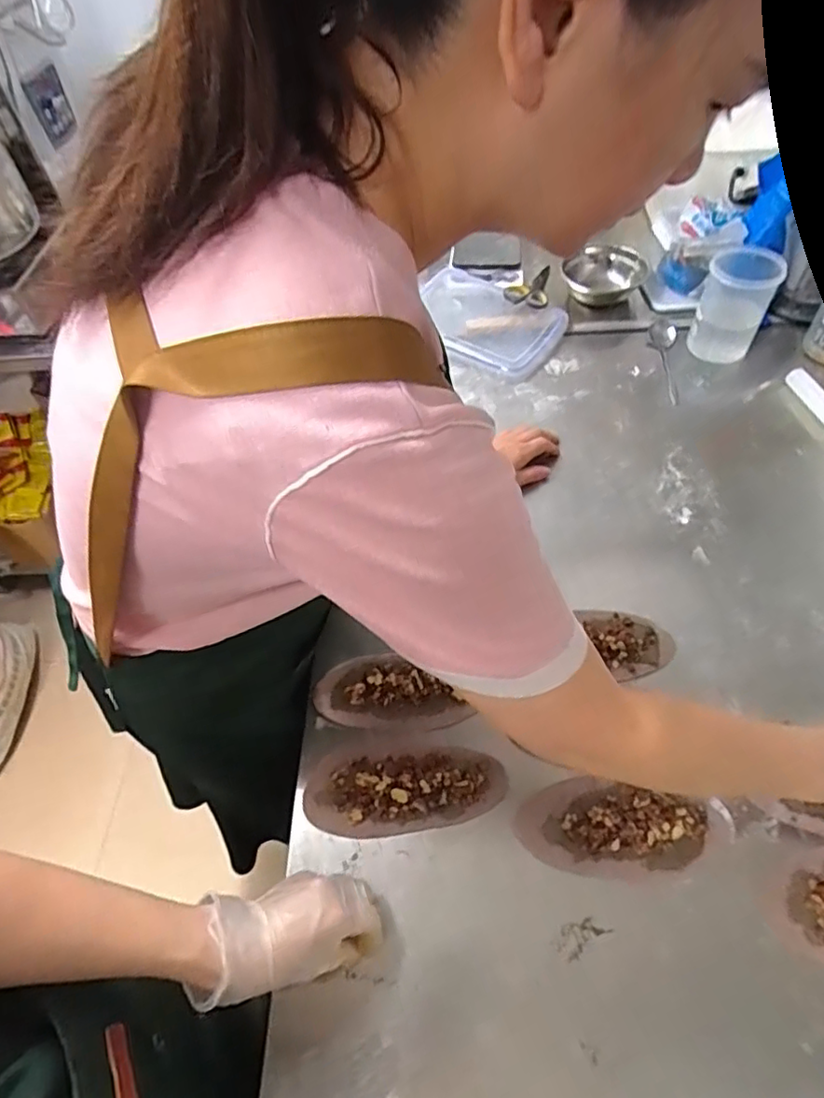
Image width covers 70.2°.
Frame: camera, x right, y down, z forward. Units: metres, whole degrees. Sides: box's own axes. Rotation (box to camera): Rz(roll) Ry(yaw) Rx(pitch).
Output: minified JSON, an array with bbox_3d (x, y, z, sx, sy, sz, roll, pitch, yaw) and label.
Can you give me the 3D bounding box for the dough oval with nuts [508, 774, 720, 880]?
[{"bbox_3d":[0.190,0.257,0.542,0.178,0.016,0.079,0,55,5],"label":"dough oval with nuts"}]

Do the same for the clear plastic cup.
[{"bbox_3d":[0.483,-0.370,0.885,0.094,0.134,0.096,24,60,20],"label":"clear plastic cup"}]

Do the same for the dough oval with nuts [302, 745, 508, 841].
[{"bbox_3d":[-0.008,0.237,0.580,0.194,0.019,0.083,-2,55,3],"label":"dough oval with nuts"}]

